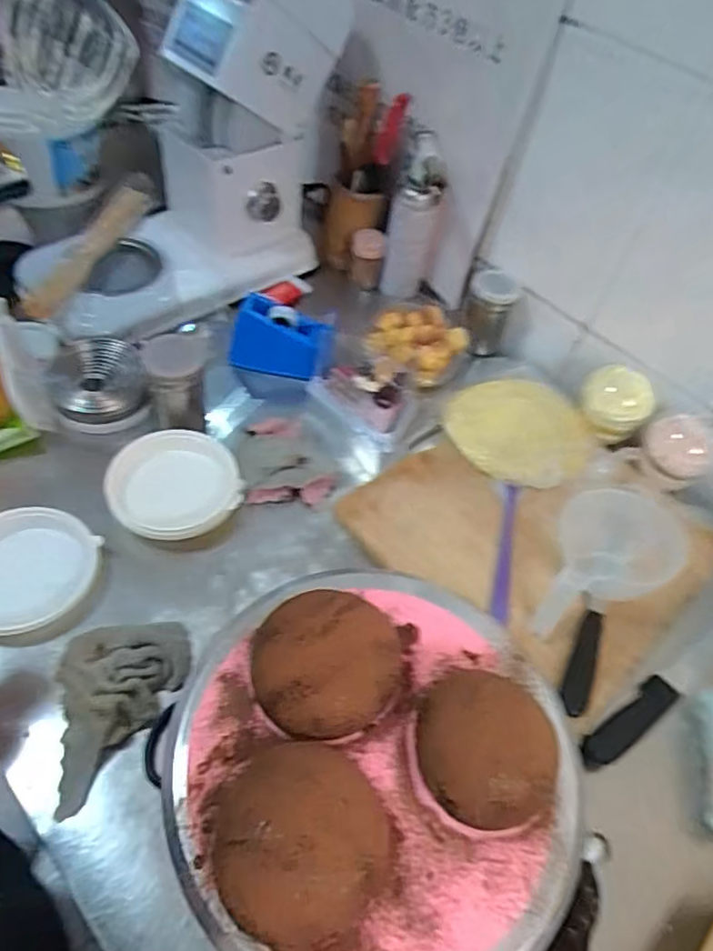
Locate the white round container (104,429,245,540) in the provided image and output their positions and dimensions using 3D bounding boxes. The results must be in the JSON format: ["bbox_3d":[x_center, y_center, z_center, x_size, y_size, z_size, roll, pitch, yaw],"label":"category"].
[{"bbox_3d":[-0.206,0.014,0.699,0.147,0.038,0.134,-2,52,-12],"label":"white round container"}]

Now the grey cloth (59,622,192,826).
[{"bbox_3d":[-0.228,0.192,0.557,0.104,0.048,0.173,30,55,15],"label":"grey cloth"}]

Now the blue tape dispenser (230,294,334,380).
[{"bbox_3d":[-0.099,-0.179,0.818,0.131,0.086,0.044,12,51,0],"label":"blue tape dispenser"}]

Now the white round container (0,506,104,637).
[{"bbox_3d":[-0.340,0.095,0.623,0.135,0.034,0.136,5,51,-6],"label":"white round container"}]

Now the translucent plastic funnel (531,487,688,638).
[{"bbox_3d":[0.253,0.090,0.658,0.183,0.076,0.122,-26,60,-25],"label":"translucent plastic funnel"}]

